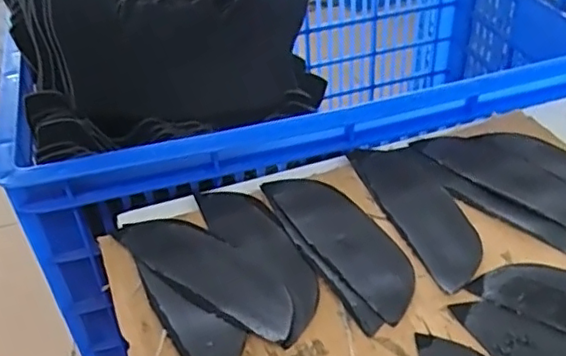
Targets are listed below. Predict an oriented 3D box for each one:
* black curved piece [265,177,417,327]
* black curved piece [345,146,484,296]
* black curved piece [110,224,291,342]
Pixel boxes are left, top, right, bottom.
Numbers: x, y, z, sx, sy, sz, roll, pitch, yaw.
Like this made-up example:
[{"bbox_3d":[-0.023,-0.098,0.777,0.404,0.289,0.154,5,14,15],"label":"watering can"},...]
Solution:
[{"bbox_3d":[0.041,0.037,0.410,0.048,0.004,0.140,-23,43,-22],"label":"black curved piece"},{"bbox_3d":[0.097,0.019,0.425,0.049,0.004,0.140,-14,40,-12],"label":"black curved piece"},{"bbox_3d":[-0.048,0.057,0.394,0.141,0.004,0.048,24,47,30],"label":"black curved piece"}]

